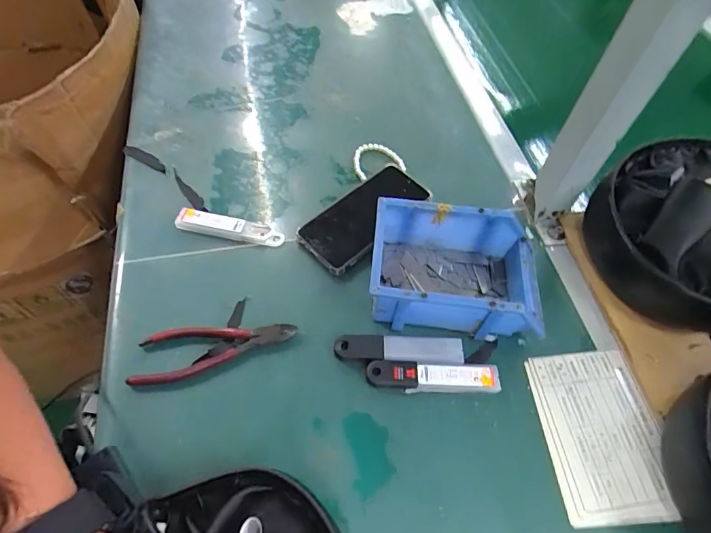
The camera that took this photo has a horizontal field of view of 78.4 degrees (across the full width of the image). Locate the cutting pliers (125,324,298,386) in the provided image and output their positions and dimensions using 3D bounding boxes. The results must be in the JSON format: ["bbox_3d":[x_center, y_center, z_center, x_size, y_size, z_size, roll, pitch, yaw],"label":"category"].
[{"bbox_3d":[-0.137,0.081,0.429,0.155,0.009,0.051,-7,58,-6],"label":"cutting pliers"}]

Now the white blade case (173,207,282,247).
[{"bbox_3d":[-0.147,-0.046,0.514,0.126,0.014,0.029,9,58,4],"label":"white blade case"}]

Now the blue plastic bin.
[{"bbox_3d":[0.103,0.004,0.455,0.170,0.072,0.112,6,58,2],"label":"blue plastic bin"}]

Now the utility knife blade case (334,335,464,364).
[{"bbox_3d":[0.044,0.082,0.438,0.126,0.009,0.027,1,58,-1],"label":"utility knife blade case"}]

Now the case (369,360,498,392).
[{"bbox_3d":[0.077,0.107,0.426,0.129,0.010,0.028,2,58,-1],"label":"case"}]

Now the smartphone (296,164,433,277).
[{"bbox_3d":[0.012,-0.064,0.530,0.167,0.019,0.080,-38,66,-23],"label":"smartphone"}]

